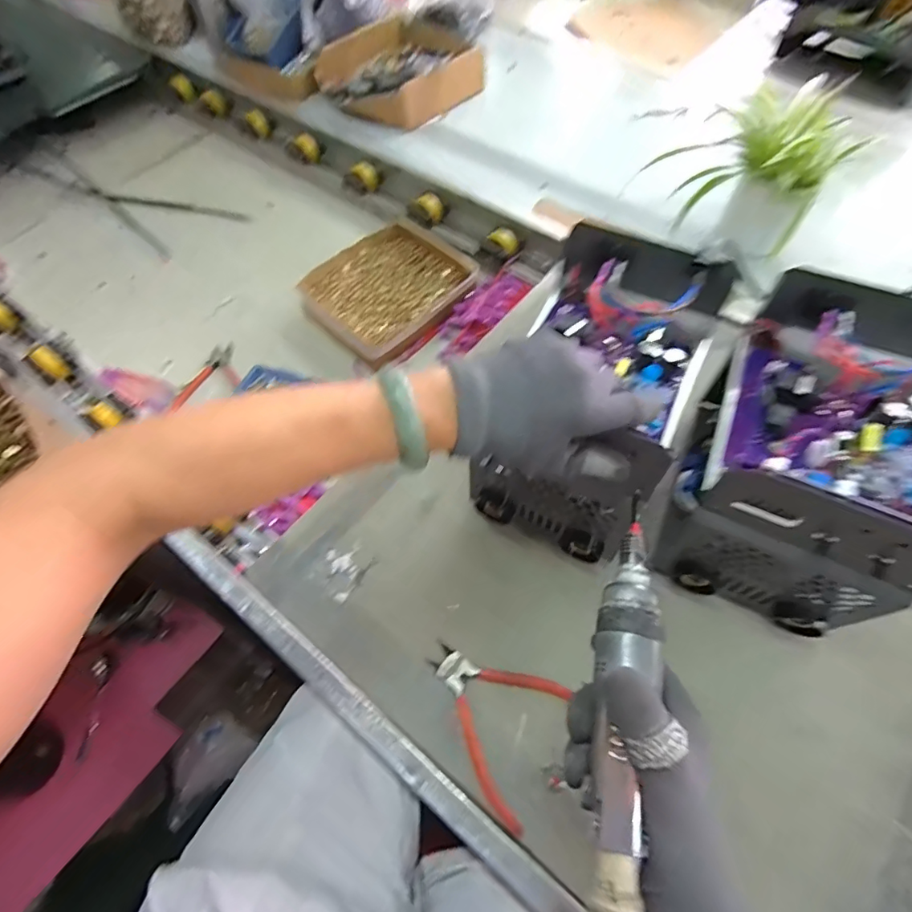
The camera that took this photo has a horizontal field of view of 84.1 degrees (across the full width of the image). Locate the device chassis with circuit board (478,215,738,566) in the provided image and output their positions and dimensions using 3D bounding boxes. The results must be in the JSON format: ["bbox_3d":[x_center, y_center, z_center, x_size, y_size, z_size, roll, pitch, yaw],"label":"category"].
[{"bbox_3d":[0.122,-0.048,0.469,0.149,0.194,0.228,21,63,13],"label":"device chassis with circuit board"}]

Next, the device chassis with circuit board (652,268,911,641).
[{"bbox_3d":[0.290,0.006,0.429,0.145,0.192,0.226,21,63,13],"label":"device chassis with circuit board"}]

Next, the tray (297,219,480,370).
[{"bbox_3d":[-0.096,-0.252,0.748,0.225,0.031,0.207,-40,67,-19],"label":"tray"}]

